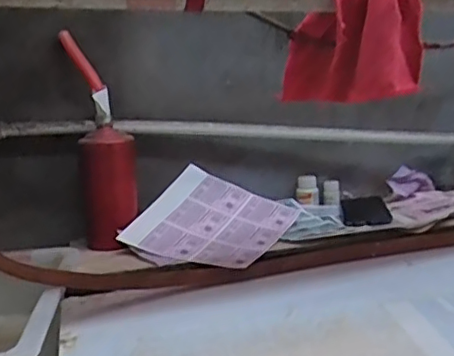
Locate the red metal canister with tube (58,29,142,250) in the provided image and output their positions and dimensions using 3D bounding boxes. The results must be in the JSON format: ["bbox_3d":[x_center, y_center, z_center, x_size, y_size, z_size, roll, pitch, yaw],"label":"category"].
[{"bbox_3d":[-0.186,-0.049,0.906,0.097,0.283,0.129,-5,19,-13],"label":"red metal canister with tube"}]

